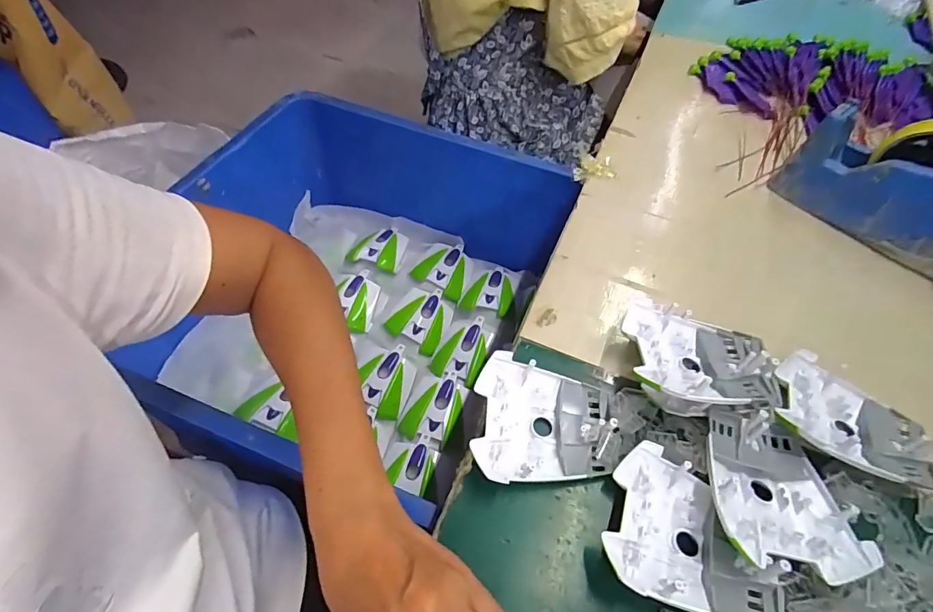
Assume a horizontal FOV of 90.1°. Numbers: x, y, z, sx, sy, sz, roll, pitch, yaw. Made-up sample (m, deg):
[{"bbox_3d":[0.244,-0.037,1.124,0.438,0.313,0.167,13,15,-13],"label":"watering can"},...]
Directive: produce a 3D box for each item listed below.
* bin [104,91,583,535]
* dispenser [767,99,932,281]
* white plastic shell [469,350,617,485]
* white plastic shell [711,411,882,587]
[{"bbox_3d":[-0.162,-0.017,0.640,0.478,0.212,0.480,18,56,11],"label":"bin"},{"bbox_3d":[0.438,-0.122,0.468,0.073,0.104,0.197,-36,63,-23],"label":"dispenser"},{"bbox_3d":[0.061,0.091,0.367,0.106,0.026,0.098,4,55,2],"label":"white plastic shell"},{"bbox_3d":[0.215,0.127,0.328,0.095,0.035,0.107,7,55,4],"label":"white plastic shell"}]

